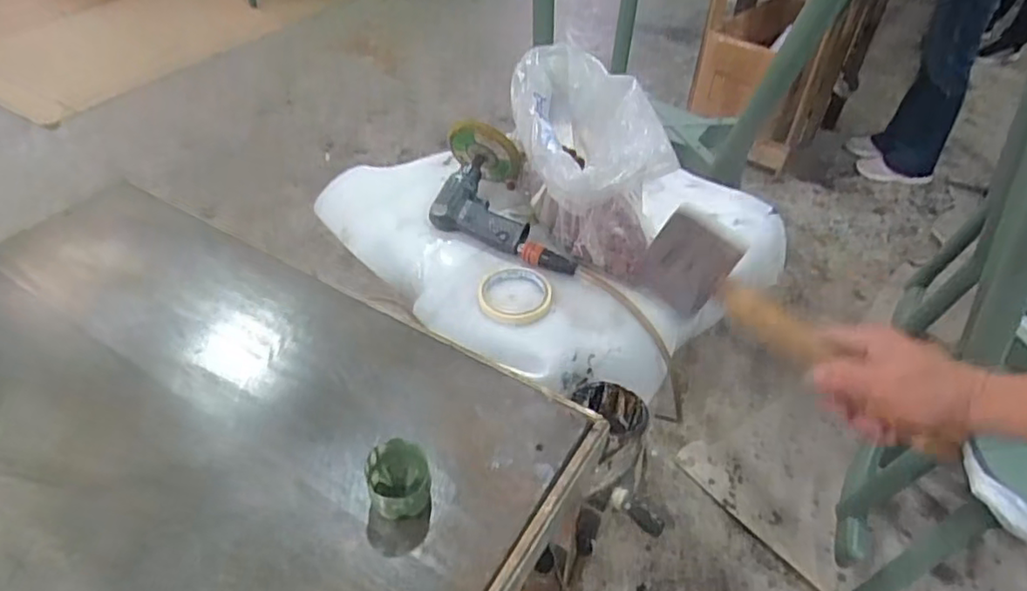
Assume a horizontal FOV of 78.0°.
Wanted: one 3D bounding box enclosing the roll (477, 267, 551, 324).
[{"bbox_3d":[0.003,-0.003,0.790,0.086,0.020,0.086,1,45,-1],"label":"roll"}]

